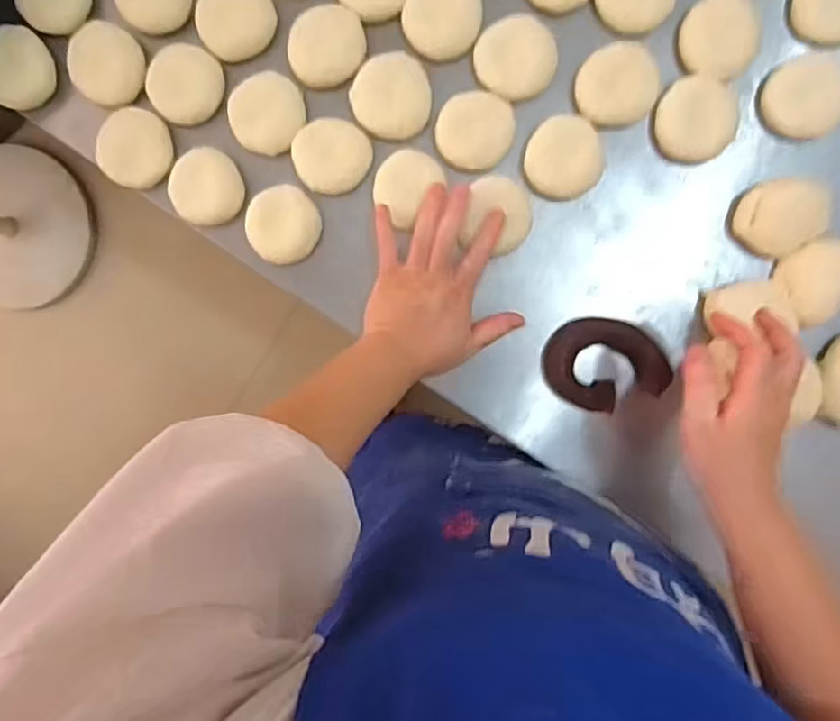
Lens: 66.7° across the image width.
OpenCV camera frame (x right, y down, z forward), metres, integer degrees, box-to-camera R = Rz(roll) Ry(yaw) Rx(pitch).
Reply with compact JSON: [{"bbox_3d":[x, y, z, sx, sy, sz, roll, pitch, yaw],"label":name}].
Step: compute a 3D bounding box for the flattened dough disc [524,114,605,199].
[{"bbox_3d":[0.128,-0.179,0.565,0.068,0.016,0.070,0,94,5],"label":"flattened dough disc"}]

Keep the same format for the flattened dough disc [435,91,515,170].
[{"bbox_3d":[0.049,-0.203,0.565,0.067,0.016,0.062,0,94,5],"label":"flattened dough disc"}]

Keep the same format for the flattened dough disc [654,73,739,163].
[{"bbox_3d":[0.241,-0.209,0.554,0.071,0.025,0.070,0,94,5],"label":"flattened dough disc"}]

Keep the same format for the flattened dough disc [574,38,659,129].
[{"bbox_3d":[0.170,-0.238,0.552,0.064,0.023,0.065,0,94,5],"label":"flattened dough disc"}]

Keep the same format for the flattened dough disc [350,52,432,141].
[{"bbox_3d":[-0.025,-0.235,0.567,0.069,0.014,0.069,0,94,5],"label":"flattened dough disc"}]

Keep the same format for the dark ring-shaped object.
[{"bbox_3d":[0.171,0.006,0.578,0.112,0.022,0.080,17,95,3],"label":"dark ring-shaped object"}]

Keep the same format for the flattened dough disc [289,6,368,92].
[{"bbox_3d":[-0.083,-0.281,0.568,0.069,0.015,0.061,-24,92,6],"label":"flattened dough disc"}]

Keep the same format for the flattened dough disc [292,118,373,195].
[{"bbox_3d":[-0.079,-0.185,0.571,0.067,0.012,0.063,0,94,5],"label":"flattened dough disc"}]

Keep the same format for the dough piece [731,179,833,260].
[{"bbox_3d":[0.319,-0.123,0.555,0.077,0.032,0.065,-5,94,5],"label":"dough piece"}]

